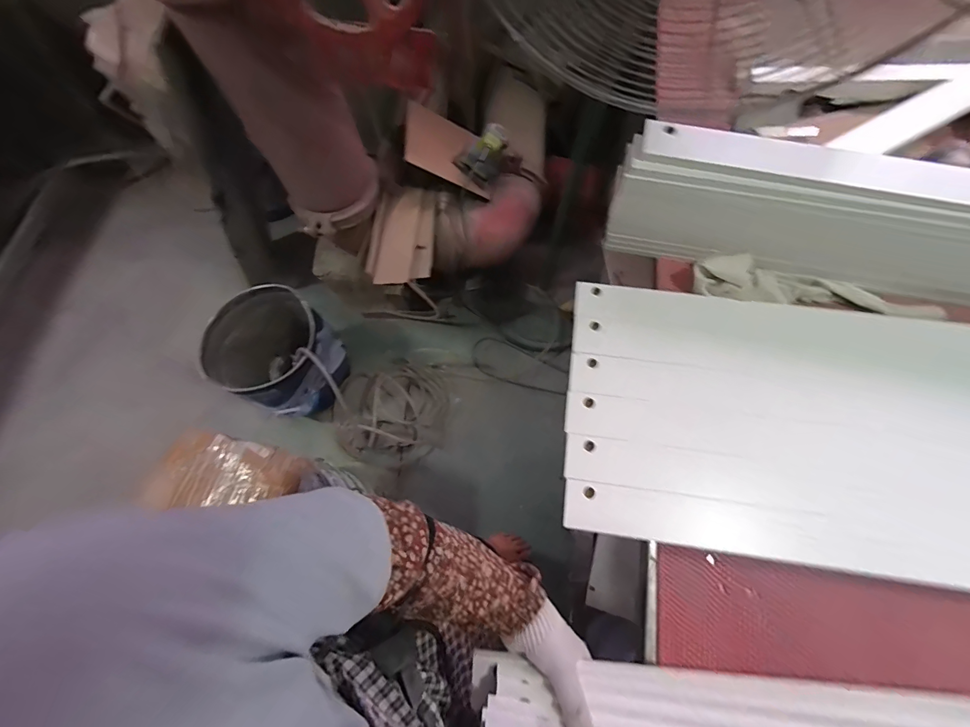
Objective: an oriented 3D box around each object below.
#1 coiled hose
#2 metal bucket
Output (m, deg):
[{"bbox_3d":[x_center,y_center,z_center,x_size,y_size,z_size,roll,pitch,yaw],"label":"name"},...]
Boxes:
[{"bbox_3d":[-0.307,0.136,1.323,0.376,0.113,0.343,6,69,2],"label":"coiled hose"},{"bbox_3d":[-0.618,-0.012,1.265,0.295,0.366,0.311,0,69,0],"label":"metal bucket"}]

